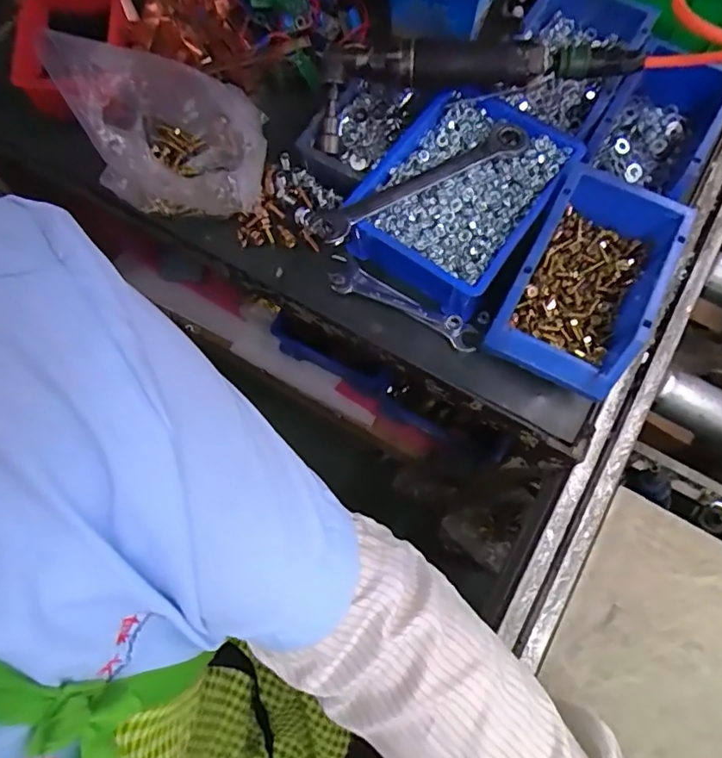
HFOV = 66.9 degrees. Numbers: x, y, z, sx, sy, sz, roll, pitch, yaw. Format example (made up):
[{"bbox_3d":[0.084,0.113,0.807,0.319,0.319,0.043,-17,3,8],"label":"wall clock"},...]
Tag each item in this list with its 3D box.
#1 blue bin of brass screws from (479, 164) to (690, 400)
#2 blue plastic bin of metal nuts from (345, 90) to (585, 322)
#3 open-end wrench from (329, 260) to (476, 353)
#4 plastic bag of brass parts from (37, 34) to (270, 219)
[{"bbox_3d":[0.199,-0.086,0.491,0.113,0.083,0.186,27,74,8],"label":"blue bin of brass screws"},{"bbox_3d":[0.096,-0.173,0.520,0.141,0.065,0.197,35,75,10],"label":"blue plastic bin of metal nuts"},{"bbox_3d":[0.038,-0.068,0.514,0.151,0.011,0.033,30,74,9],"label":"open-end wrench"},{"bbox_3d":[-0.184,-0.223,0.514,0.182,0.108,0.140,-4,72,-2],"label":"plastic bag of brass parts"}]

